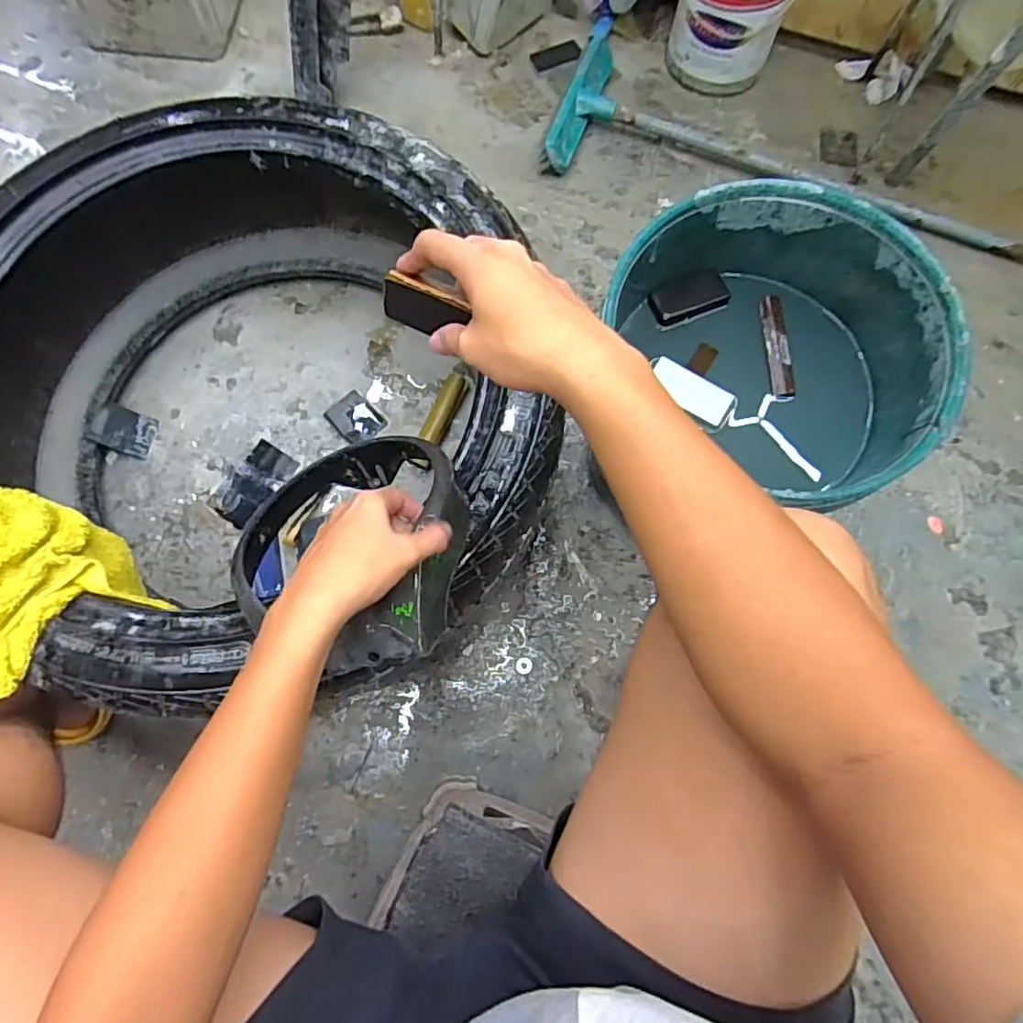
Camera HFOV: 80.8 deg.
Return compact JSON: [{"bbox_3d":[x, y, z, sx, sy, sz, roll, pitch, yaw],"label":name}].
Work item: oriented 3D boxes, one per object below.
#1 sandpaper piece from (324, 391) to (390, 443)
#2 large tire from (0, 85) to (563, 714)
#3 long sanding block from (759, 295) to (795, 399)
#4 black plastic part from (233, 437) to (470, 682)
[{"bbox_3d":[-0.216,-0.130,0.839,0.076,0.006,0.059,43,79,10],"label":"sandpaper piece"},{"bbox_3d":[-0.288,-0.138,0.701,0.689,0.242,0.604,41,78,10],"label":"large tire"},{"bbox_3d":[0.283,-0.177,0.643,0.023,0.017,0.112,-3,75,-1],"label":"long sanding block"},{"bbox_3d":[-0.131,0.026,0.538,0.214,0.141,0.203,0,75,-1],"label":"black plastic part"}]

